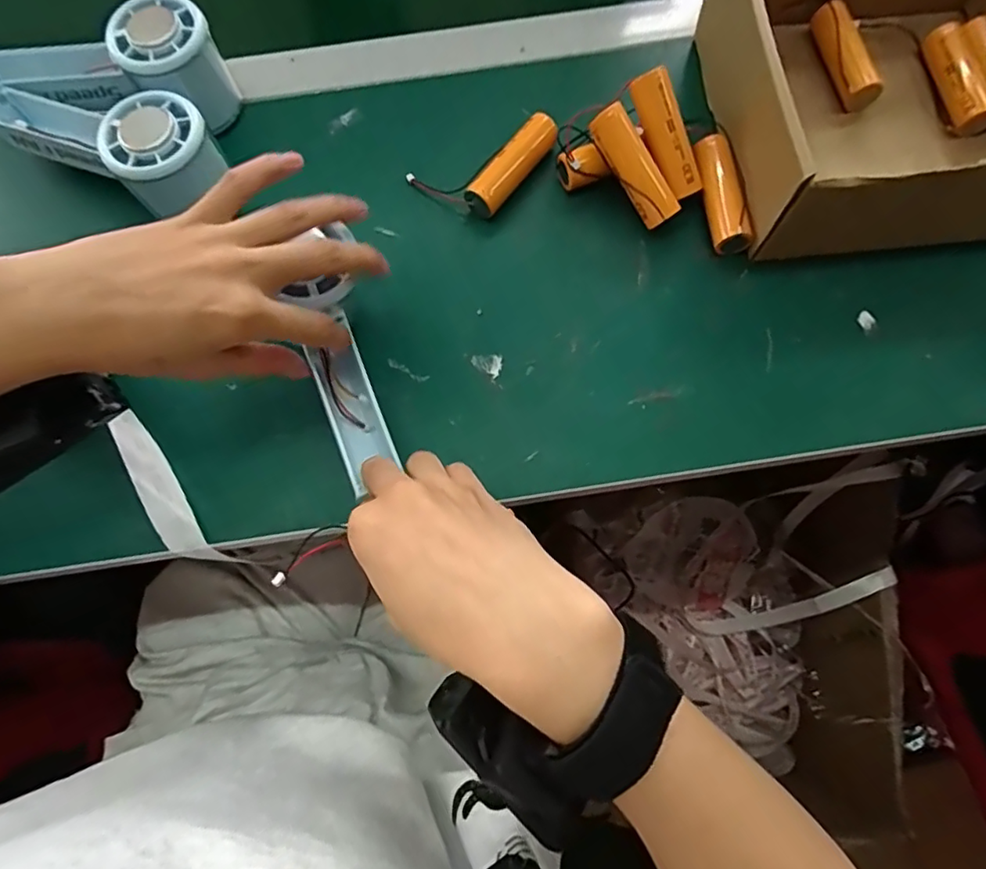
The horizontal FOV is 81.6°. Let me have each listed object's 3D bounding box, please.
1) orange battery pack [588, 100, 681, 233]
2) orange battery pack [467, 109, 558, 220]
[{"bbox_3d":[0.083,-0.156,0.334,0.020,0.017,0.069,-41,106,-10],"label":"orange battery pack"},{"bbox_3d":[0.013,-0.168,0.358,0.018,0.022,0.073,38,78,11],"label":"orange battery pack"}]

